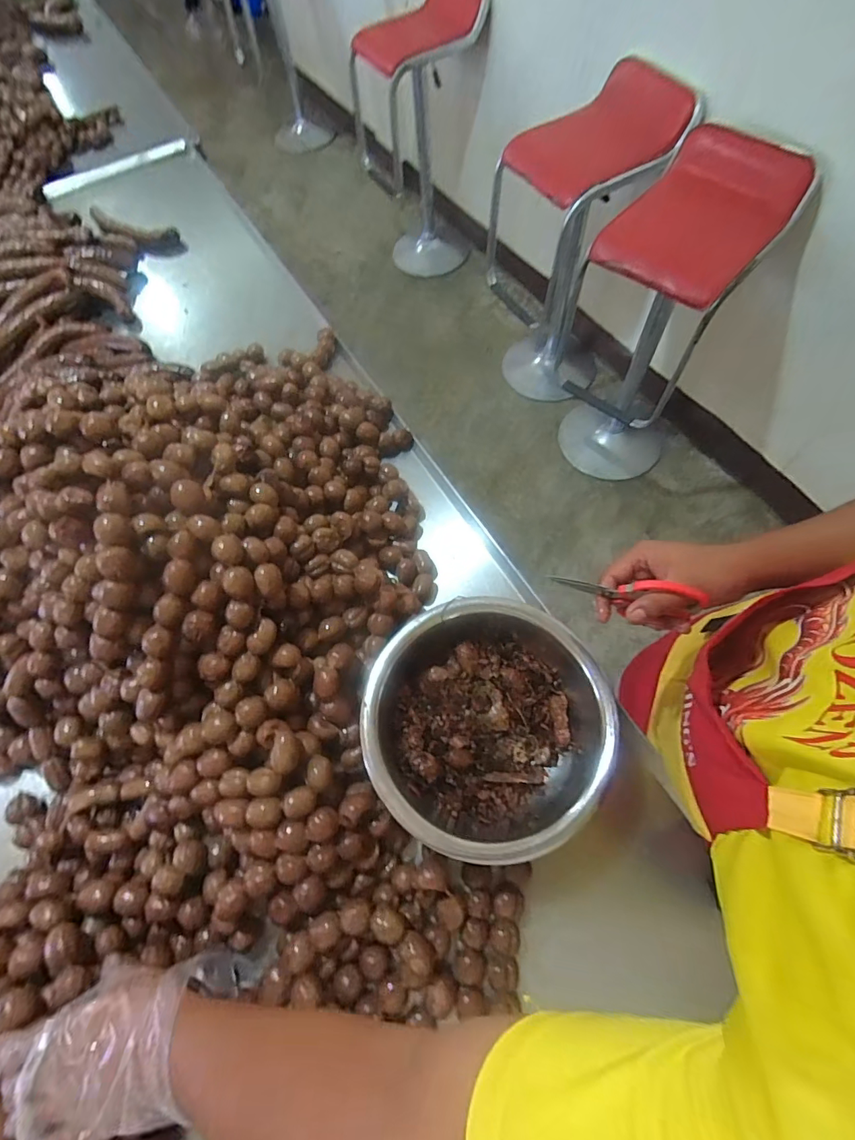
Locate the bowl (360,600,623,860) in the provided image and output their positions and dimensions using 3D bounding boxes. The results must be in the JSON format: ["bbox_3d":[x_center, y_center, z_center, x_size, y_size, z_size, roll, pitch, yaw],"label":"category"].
[{"bbox_3d":[0.072,0.186,0.598,0.286,0.090,0.275,-1,65,2],"label":"bowl"}]

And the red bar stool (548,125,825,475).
[{"bbox_3d":[0.688,-0.693,1.505,0.369,0.880,0.473,38,72,20],"label":"red bar stool"}]

